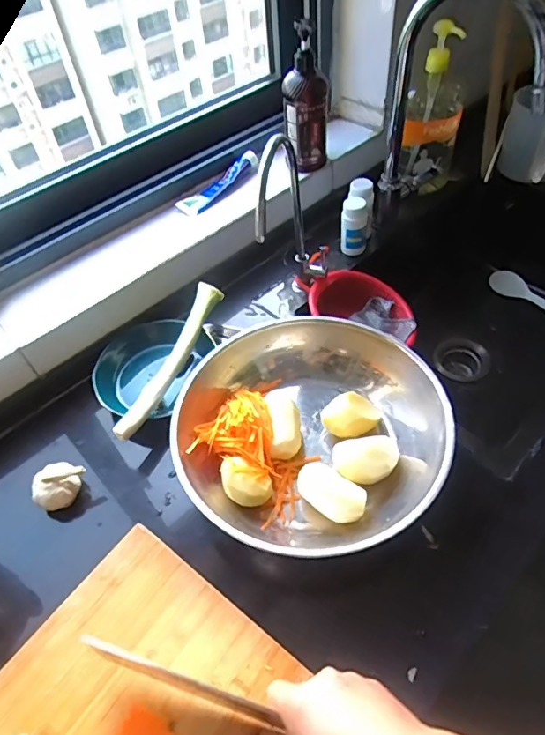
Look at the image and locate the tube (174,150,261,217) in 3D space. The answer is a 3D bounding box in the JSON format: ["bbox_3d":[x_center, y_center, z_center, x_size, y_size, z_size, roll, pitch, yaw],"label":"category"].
[{"bbox_3d":[-0.085,-0.310,0.823,0.041,0.024,0.162,34,62,28],"label":"tube"}]

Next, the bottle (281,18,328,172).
[{"bbox_3d":[0.053,-0.425,0.799,0.070,0.190,0.065,-5,51,2],"label":"bottle"}]

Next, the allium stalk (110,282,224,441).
[{"bbox_3d":[-0.133,-0.014,0.659,0.032,0.029,0.256,12,54,16],"label":"allium stalk"}]

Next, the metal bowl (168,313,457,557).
[{"bbox_3d":[0.042,0.074,0.589,0.297,0.085,0.302,-3,51,4],"label":"metal bowl"}]

